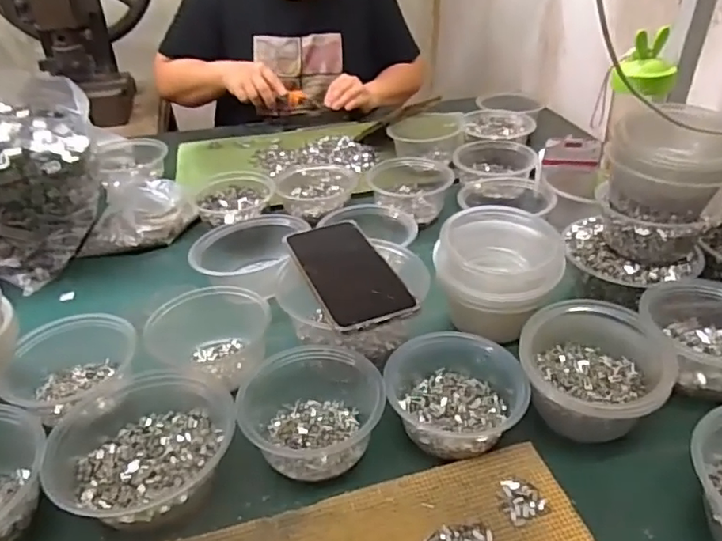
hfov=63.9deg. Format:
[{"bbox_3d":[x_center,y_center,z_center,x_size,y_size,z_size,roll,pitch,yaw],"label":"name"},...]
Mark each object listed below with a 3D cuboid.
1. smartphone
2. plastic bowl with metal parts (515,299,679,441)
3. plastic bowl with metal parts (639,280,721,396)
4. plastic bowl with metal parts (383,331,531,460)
[{"bbox_3d":[-0.013,-0.001,0.539,0.075,0.004,0.157,-15,37,-18],"label":"smartphone"},{"bbox_3d":[0.193,0.080,0.490,0.113,0.068,0.105,-2,37,1],"label":"plastic bowl with metal parts"},{"bbox_3d":[0.315,0.056,0.531,0.101,0.057,0.103,-2,37,1],"label":"plastic bowl with metal parts"},{"bbox_3d":[0.079,0.102,0.486,0.115,0.049,0.101,6,37,11],"label":"plastic bowl with metal parts"}]

